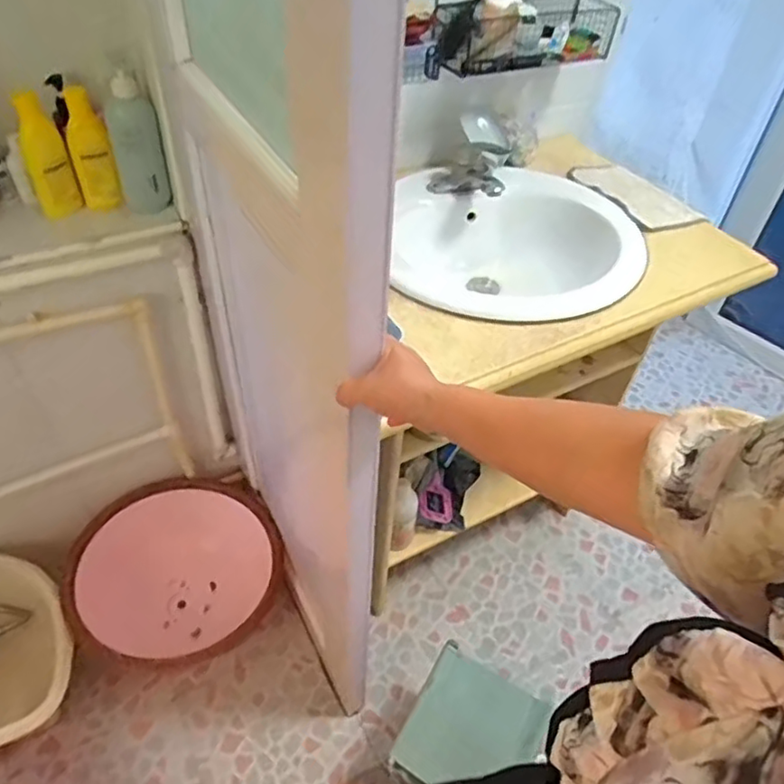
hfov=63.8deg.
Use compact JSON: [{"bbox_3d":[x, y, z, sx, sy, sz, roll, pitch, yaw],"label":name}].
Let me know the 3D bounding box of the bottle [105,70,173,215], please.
[{"bbox_3d":[-0.407,-0.390,1.008,0.066,0.203,0.047,-29,54,-29],"label":"bottle"}]

